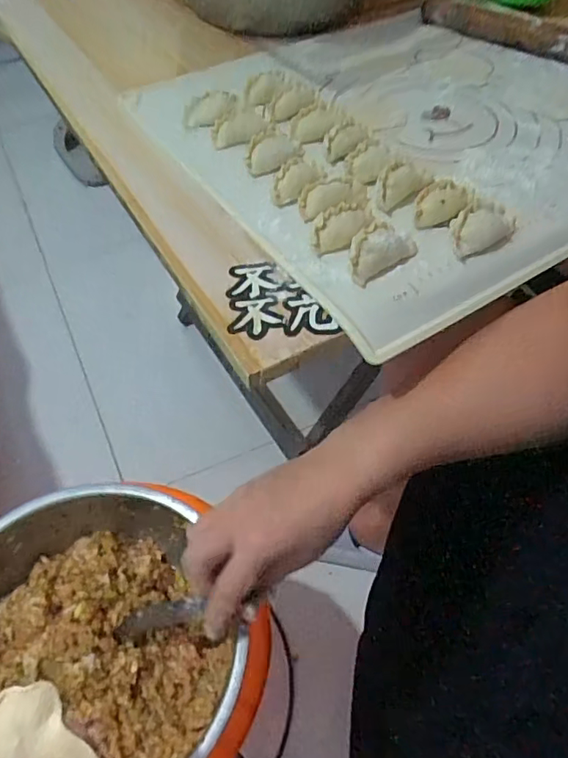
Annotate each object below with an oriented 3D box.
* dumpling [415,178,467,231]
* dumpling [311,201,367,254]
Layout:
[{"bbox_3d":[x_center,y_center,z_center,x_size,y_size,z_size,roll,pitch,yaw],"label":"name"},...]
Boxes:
[{"bbox_3d":[0.120,-0.136,0.433,0.051,0.019,0.027,-36,62,-26],"label":"dumpling"},{"bbox_3d":[0.040,-0.113,0.414,0.024,0.019,0.048,32,58,19],"label":"dumpling"}]

